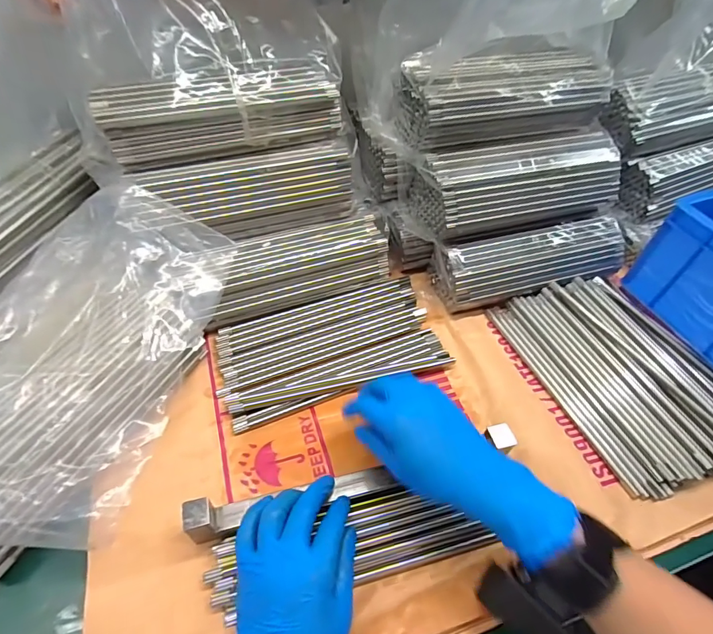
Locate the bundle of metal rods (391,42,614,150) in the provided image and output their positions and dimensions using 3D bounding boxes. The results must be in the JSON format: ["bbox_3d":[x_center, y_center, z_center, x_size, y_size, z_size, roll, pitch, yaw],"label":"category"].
[{"bbox_3d":[0.169,-0.253,0.489,0.245,0.079,0.088,-10,52,-13],"label":"bundle of metal rods"}]

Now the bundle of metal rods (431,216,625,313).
[{"bbox_3d":[0.213,-0.068,0.528,0.236,0.065,0.070,-11,54,-13],"label":"bundle of metal rods"}]

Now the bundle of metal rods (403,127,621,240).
[{"bbox_3d":[0.185,-0.158,0.508,0.249,0.081,0.093,-13,53,-15],"label":"bundle of metal rods"}]

